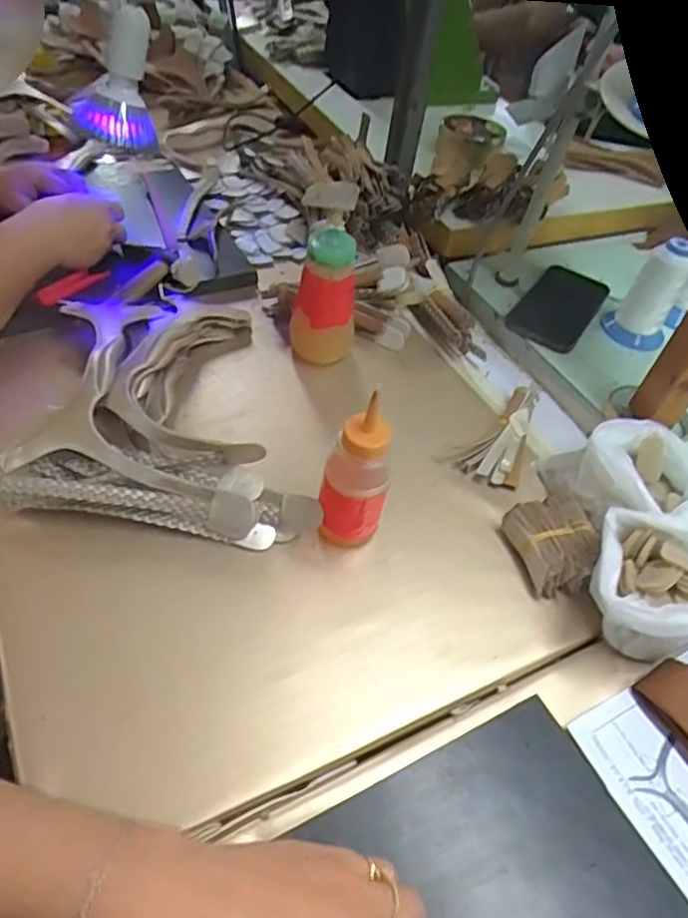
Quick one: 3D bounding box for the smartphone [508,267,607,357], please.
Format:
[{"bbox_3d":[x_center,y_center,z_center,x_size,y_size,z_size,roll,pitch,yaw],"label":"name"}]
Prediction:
[{"bbox_3d":[0.249,-0.177,0.729,0.079,0.006,0.159,29,50,17],"label":"smartphone"}]

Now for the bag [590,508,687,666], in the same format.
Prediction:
[{"bbox_3d":[0.237,0.100,0.472,0.113,0.068,0.097,20,48,9],"label":"bag"}]

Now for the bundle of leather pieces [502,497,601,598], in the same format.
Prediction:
[{"bbox_3d":[0.174,0.070,0.521,0.069,0.034,0.076,-7,50,-15],"label":"bundle of leather pieces"}]

